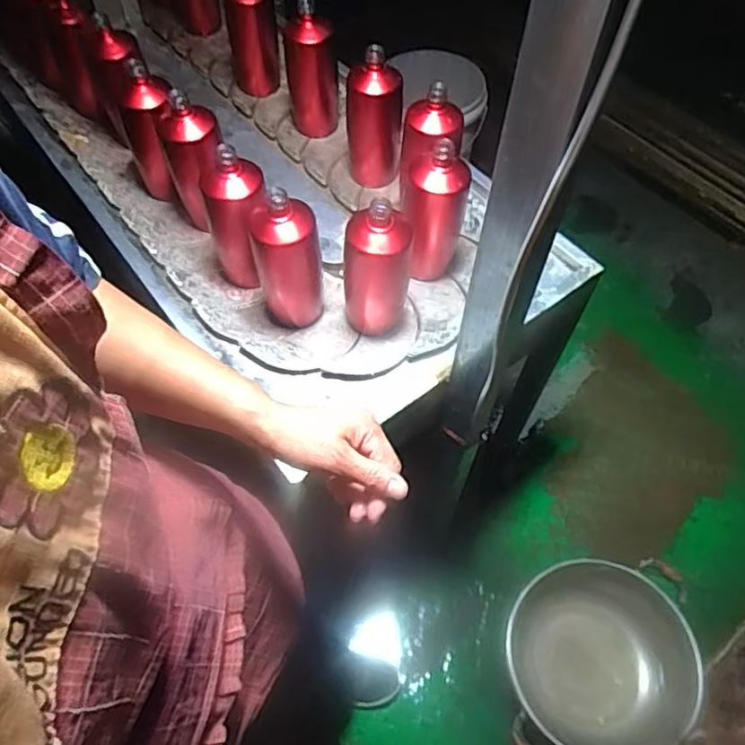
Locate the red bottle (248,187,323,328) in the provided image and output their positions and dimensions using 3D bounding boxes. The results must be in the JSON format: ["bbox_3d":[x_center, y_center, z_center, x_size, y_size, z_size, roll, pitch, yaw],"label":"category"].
[{"bbox_3d":[-0.106,-0.143,0.791,0.083,0.189,0.089,-1,66,2],"label":"red bottle"}]

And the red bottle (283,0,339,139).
[{"bbox_3d":[-0.103,-0.504,1.022,0.085,0.230,0.093,-6,66,0],"label":"red bottle"}]

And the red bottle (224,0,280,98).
[{"bbox_3d":[-0.209,-0.587,1.076,0.089,0.222,0.073,-13,66,-3],"label":"red bottle"}]

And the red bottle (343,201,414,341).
[{"bbox_3d":[0.007,-0.124,0.796,0.081,0.206,0.078,-1,66,2],"label":"red bottle"}]

